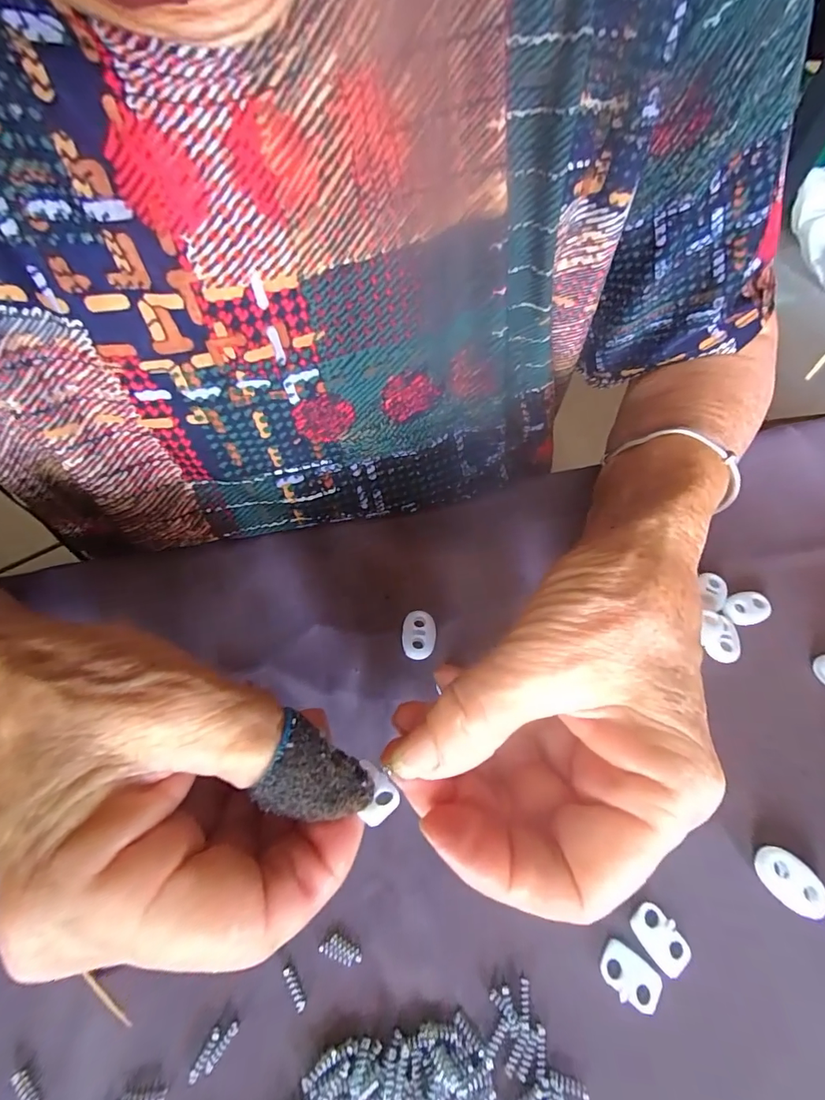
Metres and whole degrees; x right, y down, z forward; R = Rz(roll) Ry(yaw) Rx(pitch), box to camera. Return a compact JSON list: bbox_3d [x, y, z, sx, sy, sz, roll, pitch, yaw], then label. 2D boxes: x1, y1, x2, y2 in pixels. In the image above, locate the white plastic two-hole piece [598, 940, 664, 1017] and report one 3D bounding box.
[{"bbox_3d":[0.071,0.139,0.145,0.019,0.004,0.013,31,62,18],"label":"white plastic two-hole piece"}]

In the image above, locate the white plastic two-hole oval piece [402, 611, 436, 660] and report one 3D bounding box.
[{"bbox_3d":[0.003,0.039,0.205,0.015,0.004,0.022,1,57,1],"label":"white plastic two-hole oval piece"}]

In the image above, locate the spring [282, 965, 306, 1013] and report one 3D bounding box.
[{"bbox_3d":[-0.038,0.139,0.142,0.004,0.004,0.012,-27,61,-17],"label":"spring"}]

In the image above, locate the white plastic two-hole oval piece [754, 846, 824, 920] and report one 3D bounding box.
[{"bbox_3d":[0.133,0.117,0.159,0.022,0.006,0.014,39,65,22],"label":"white plastic two-hole oval piece"}]

